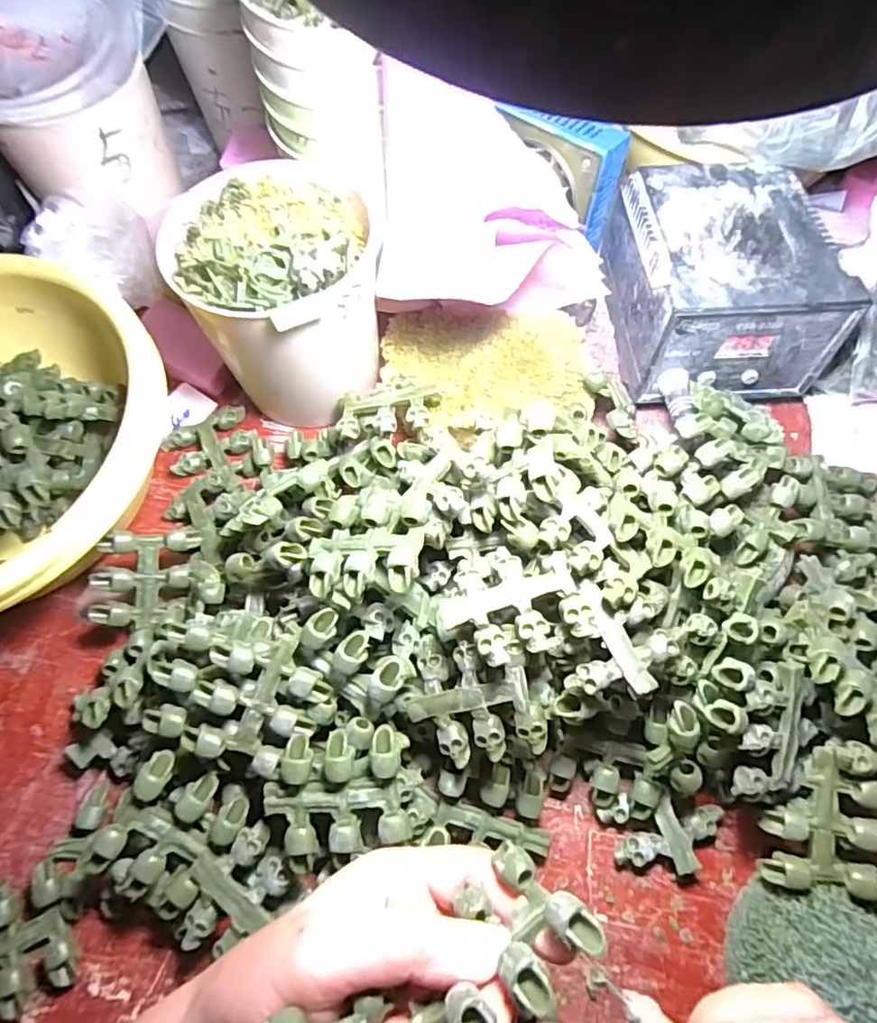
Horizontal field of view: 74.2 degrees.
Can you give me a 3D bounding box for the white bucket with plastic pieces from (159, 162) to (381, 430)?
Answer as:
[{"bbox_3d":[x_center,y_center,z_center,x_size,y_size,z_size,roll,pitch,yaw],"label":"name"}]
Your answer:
[{"bbox_3d":[-0.088,-0.125,0.358,0.111,0.118,0.107,-1,66,1],"label":"white bucket with plastic pieces"}]

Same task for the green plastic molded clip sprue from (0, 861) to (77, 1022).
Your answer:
[{"bbox_3d":[-0.206,0.207,0.273,0.062,0.016,0.056,-21,67,-7],"label":"green plastic molded clip sprue"}]

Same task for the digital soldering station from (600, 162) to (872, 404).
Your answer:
[{"bbox_3d":[0.182,-0.154,0.377,0.113,0.070,0.134,-3,66,0],"label":"digital soldering station"}]

